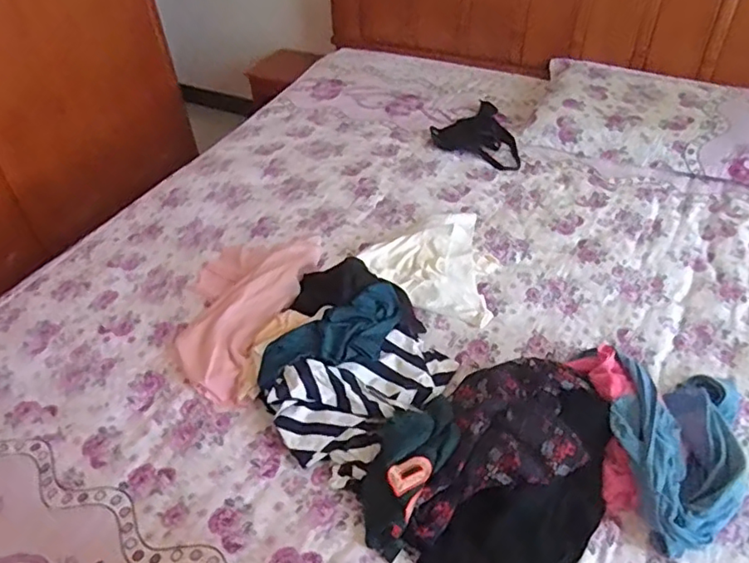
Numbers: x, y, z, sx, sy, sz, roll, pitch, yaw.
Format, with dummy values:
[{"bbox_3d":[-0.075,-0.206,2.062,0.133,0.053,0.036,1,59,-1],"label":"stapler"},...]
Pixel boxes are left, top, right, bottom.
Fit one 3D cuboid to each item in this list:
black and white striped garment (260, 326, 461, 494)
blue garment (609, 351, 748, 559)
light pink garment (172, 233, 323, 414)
[{"bbox_3d":[-0.010,0.187,1.032,0.334,0.083,0.204,-33,49,-29],"label":"black and white striped garment"},{"bbox_3d":[0.480,0.248,0.929,0.210,0.093,0.354,12,44,17],"label":"blue garment"},{"bbox_3d":[-0.291,0.031,1.232,0.263,0.069,0.490,9,43,14],"label":"light pink garment"}]

